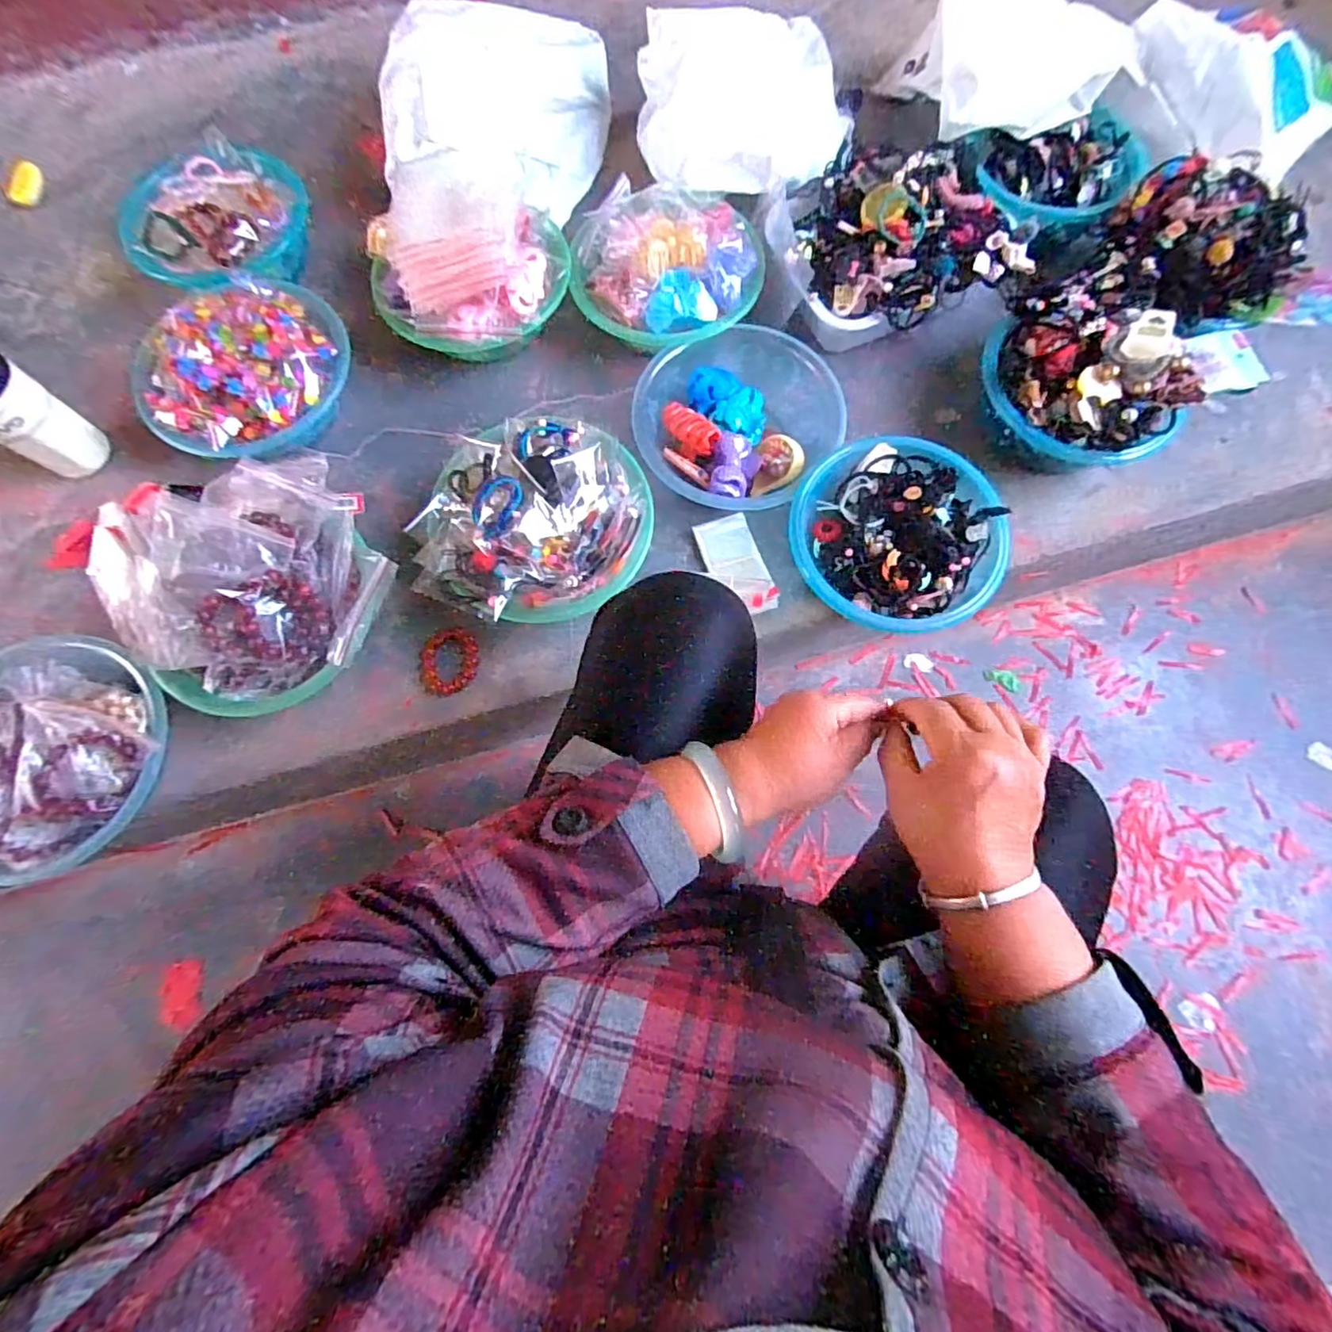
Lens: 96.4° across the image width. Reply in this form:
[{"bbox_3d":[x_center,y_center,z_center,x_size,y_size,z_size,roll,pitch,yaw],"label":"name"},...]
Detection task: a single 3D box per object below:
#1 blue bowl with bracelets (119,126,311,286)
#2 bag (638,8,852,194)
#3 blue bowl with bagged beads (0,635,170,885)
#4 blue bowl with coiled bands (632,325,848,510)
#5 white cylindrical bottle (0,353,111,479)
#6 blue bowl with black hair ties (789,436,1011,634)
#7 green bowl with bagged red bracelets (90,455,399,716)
[{"bbox_3d":[-0.573,-0.567,0.773,0.222,0.090,0.204,0,74,1],"label":"blue bowl with bracelets"},{"bbox_3d":[0.106,-0.743,0.787,0.283,0.085,0.265,3,74,2],"label":"bag"},{"bbox_3d":[-0.625,0.089,0.597,0.215,0.094,0.231,0,74,1],"label":"blue bowl with bagged beads"},{"bbox_3d":[0.078,-0.291,0.714,0.222,0.068,0.212,0,74,1],"label":"blue bowl with coiled bands"},{"bbox_3d":[-0.723,-0.281,0.670,0.079,0.144,0.078,0,74,1],"label":"white cylindrical bottle"},{"bbox_3d":[0.254,-0.140,0.669,0.225,0.077,0.205,43,79,11],"label":"blue bowl with black hair ties"},{"bbox_3d":[-0.421,-0.088,0.594,0.245,0.129,0.232,0,74,1],"label":"green bowl with bagged red bracelets"}]

